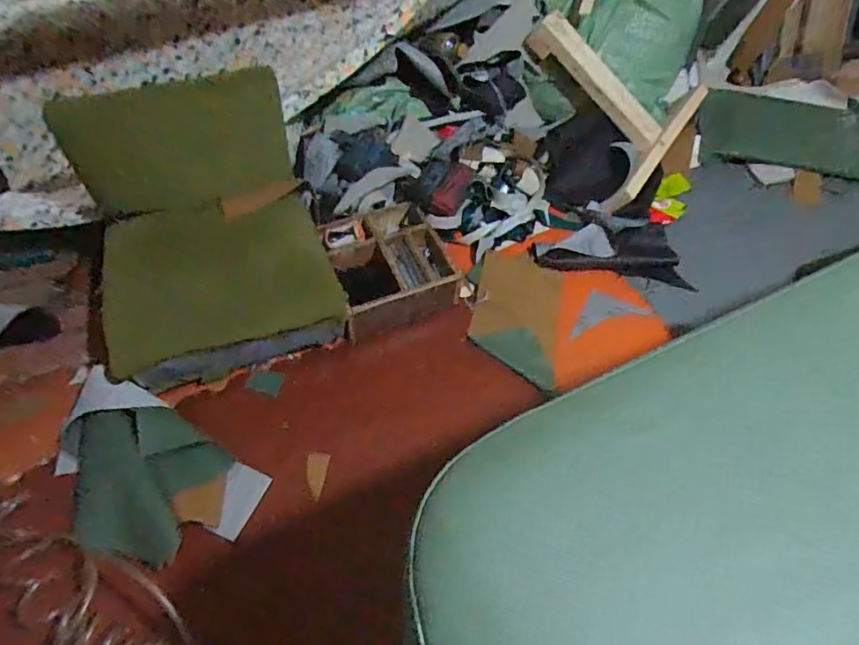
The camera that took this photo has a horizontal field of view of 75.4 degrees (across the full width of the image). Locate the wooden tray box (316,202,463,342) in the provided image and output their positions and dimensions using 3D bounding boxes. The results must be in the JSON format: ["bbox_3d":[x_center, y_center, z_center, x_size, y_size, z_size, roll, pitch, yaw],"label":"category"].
[{"bbox_3d":[-0.074,-0.107,1.038,0.236,0.066,0.236,-22,57,-17],"label":"wooden tray box"}]

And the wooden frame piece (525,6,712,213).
[{"bbox_3d":[0.393,-0.524,1.248,0.406,0.066,0.453,43,67,-2],"label":"wooden frame piece"}]

